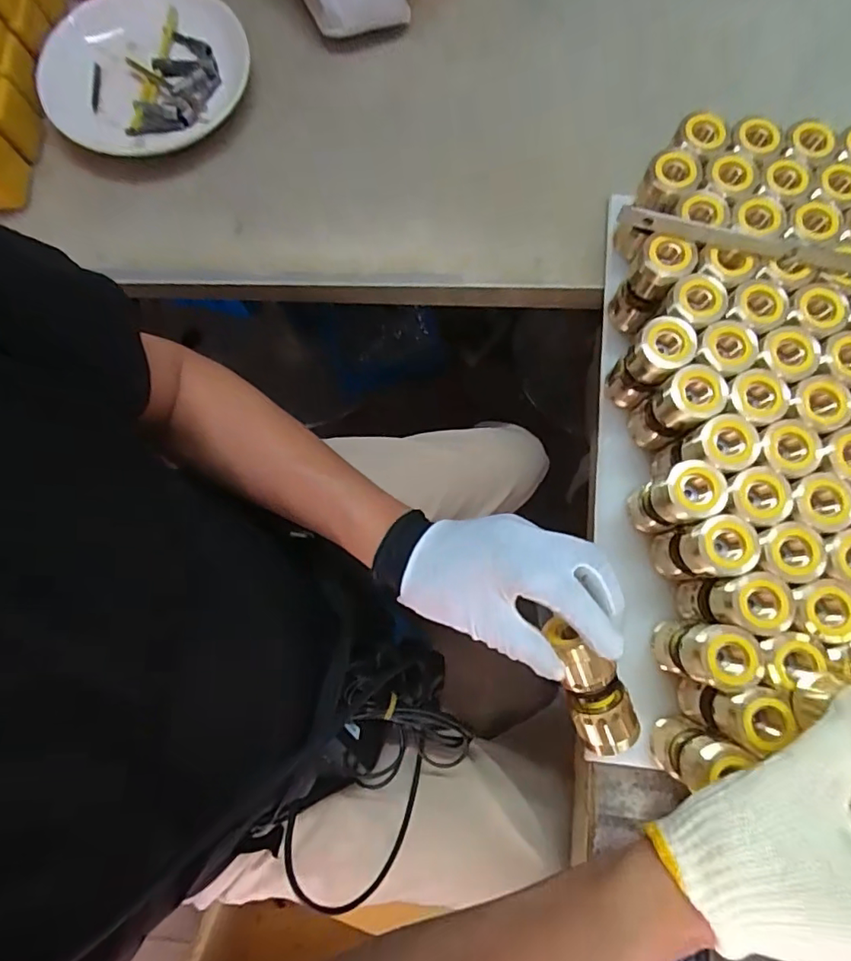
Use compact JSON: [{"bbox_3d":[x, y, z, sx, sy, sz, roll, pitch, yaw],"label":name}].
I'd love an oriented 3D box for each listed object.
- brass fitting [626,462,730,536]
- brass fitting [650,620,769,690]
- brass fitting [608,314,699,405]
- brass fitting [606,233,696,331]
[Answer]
[{"bbox_3d":[0.187,0.016,0.410,0.031,0.102,0.039,-27,78,-6],"label":"brass fitting"},{"bbox_3d":[0.200,0.124,0.387,0.041,0.095,0.039,0,77,0],"label":"brass fitting"},{"bbox_3d":[0.176,-0.091,0.430,0.038,0.097,0.035,0,77,0],"label":"brass fitting"},{"bbox_3d":[0.184,-0.160,0.447,0.036,0.098,0.038,0,77,0],"label":"brass fitting"}]

